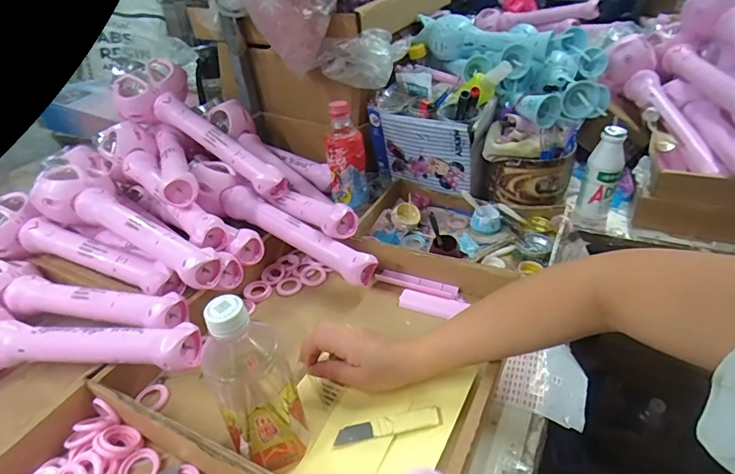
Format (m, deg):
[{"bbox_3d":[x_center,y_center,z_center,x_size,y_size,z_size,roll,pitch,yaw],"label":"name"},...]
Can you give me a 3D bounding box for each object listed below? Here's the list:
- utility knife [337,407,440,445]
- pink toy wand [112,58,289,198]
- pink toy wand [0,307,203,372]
[{"bbox_3d":[0.020,0.186,0.438,0.104,0.004,0.021,-8,35,-6],"label":"utility knife"},{"bbox_3d":[-0.260,-0.177,0.723,0.330,0.078,0.109,35,46,12],"label":"pink toy wand"},{"bbox_3d":[-0.342,0.126,0.481,0.343,0.063,0.086,4,36,12],"label":"pink toy wand"}]

